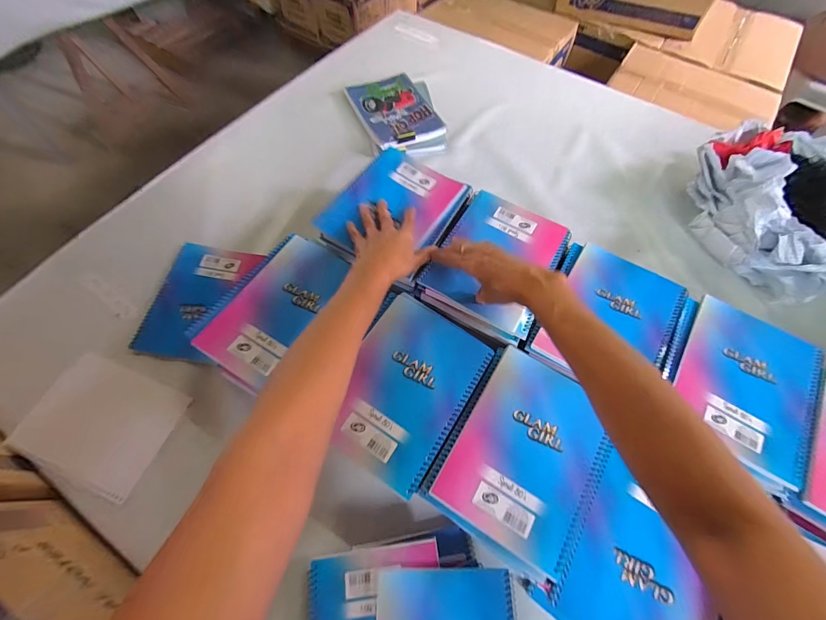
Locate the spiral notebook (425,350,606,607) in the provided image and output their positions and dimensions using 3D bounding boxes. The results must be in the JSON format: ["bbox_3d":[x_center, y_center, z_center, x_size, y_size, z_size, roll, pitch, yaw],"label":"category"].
[{"bbox_3d":[0.133,0.157,0.395,0.150,0.009,0.198,30,66,12],"label":"spiral notebook"}]

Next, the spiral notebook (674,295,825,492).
[{"bbox_3d":[0.417,0.086,0.434,0.148,0.016,0.193,32,66,13],"label":"spiral notebook"}]

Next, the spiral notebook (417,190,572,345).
[{"bbox_3d":[0.120,-0.071,0.508,0.159,0.030,0.203,27,65,10],"label":"spiral notebook"}]

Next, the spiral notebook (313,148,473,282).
[{"bbox_3d":[-0.025,-0.150,0.530,0.165,0.018,0.204,30,66,12],"label":"spiral notebook"}]

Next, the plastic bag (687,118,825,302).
[{"bbox_3d":[0.680,-0.190,0.630,0.309,0.124,0.312,-22,66,-13],"label":"plastic bag"}]

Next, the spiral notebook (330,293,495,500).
[{"bbox_3d":[-0.007,0.088,0.418,0.142,0.010,0.202,29,65,11],"label":"spiral notebook"}]

